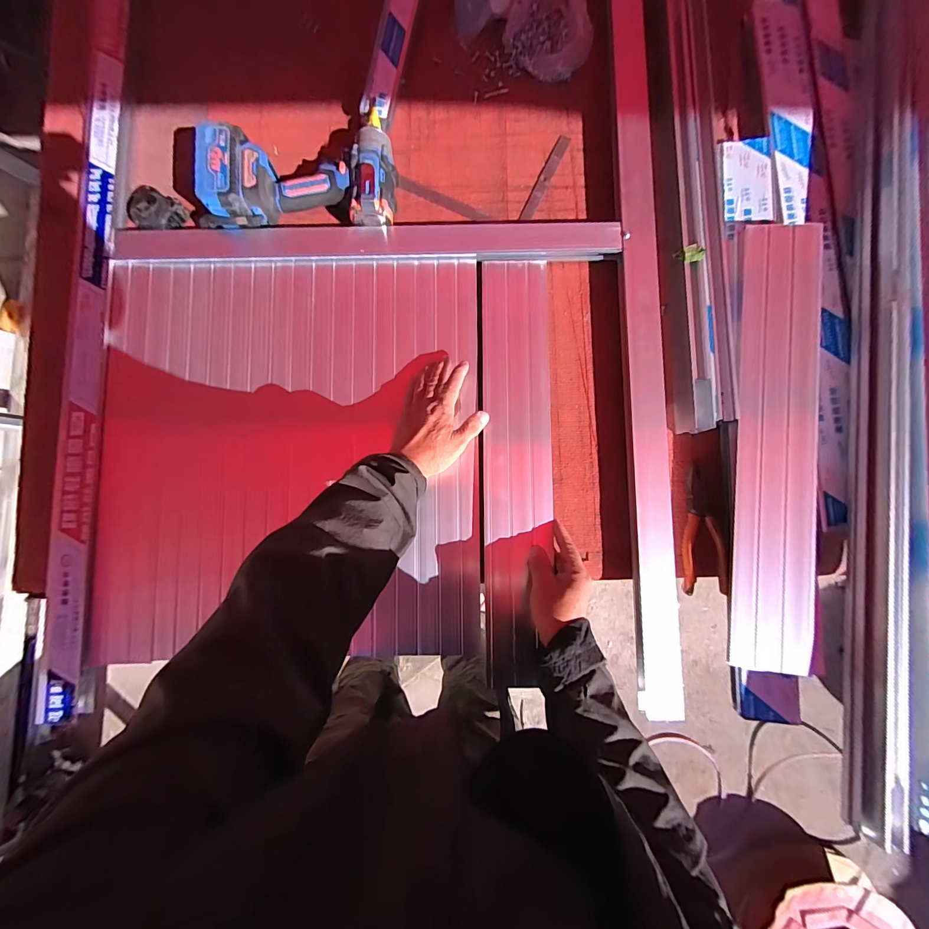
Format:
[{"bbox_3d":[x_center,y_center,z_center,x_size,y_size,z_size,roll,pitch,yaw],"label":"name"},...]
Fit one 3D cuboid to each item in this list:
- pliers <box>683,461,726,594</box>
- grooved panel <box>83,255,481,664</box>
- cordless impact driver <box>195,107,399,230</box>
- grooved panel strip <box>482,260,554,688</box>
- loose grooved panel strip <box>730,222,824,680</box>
[{"bbox_3d":[0.319,0.088,0.529,0.050,0.018,0.162,4,85,-4],"label":"pliers"},{"bbox_3d":[-0.231,-0.017,0.536,0.502,0.015,0.530,-1,86,0],"label":"grooved panel"},{"bbox_3d":[-0.228,-0.413,0.540,0.263,0.074,0.167,-2,85,-2],"label":"cordless impact driver"},{"bbox_3d":[0.069,-0.003,0.523,0.092,0.009,0.549,1,84,3],"label":"grooved panel strip"},{"bbox_3d":[0.398,-0.031,0.496,0.103,0.011,0.555,4,85,12],"label":"loose grooved panel strip"}]

